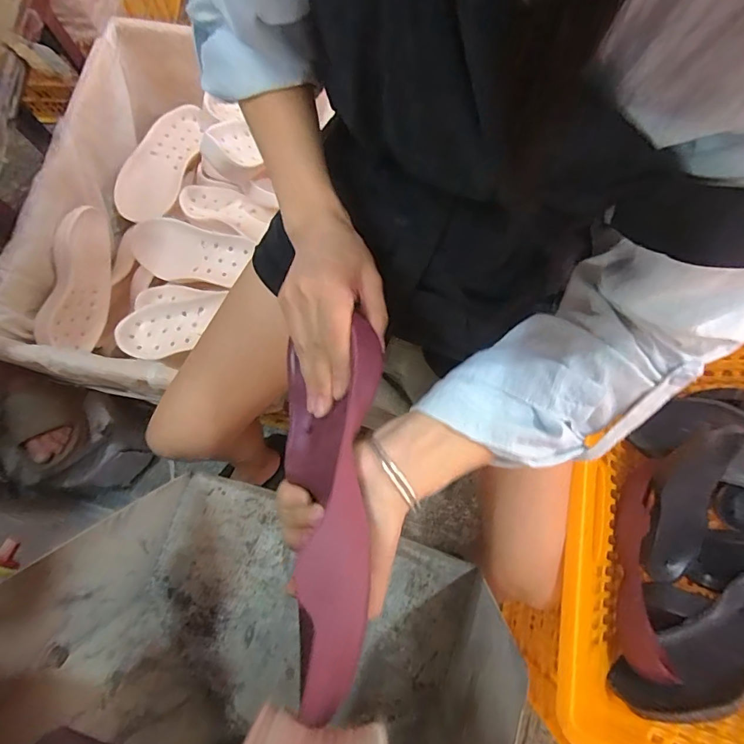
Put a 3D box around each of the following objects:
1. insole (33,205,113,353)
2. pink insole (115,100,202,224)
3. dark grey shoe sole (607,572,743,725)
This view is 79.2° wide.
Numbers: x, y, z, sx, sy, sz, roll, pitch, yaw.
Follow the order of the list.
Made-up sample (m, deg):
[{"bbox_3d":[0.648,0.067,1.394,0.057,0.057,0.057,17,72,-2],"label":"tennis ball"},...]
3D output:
[{"bbox_3d":[-0.511,-0.163,0.794,0.028,0.110,0.257,0,77,17],"label":"insole"},{"bbox_3d":[-0.422,-0.426,0.903,0.099,0.012,0.269,24,77,-24],"label":"pink insole"},{"bbox_3d":[0.434,0.338,0.554,0.293,0.095,0.065,-26,77,-6],"label":"dark grey shoe sole"}]

